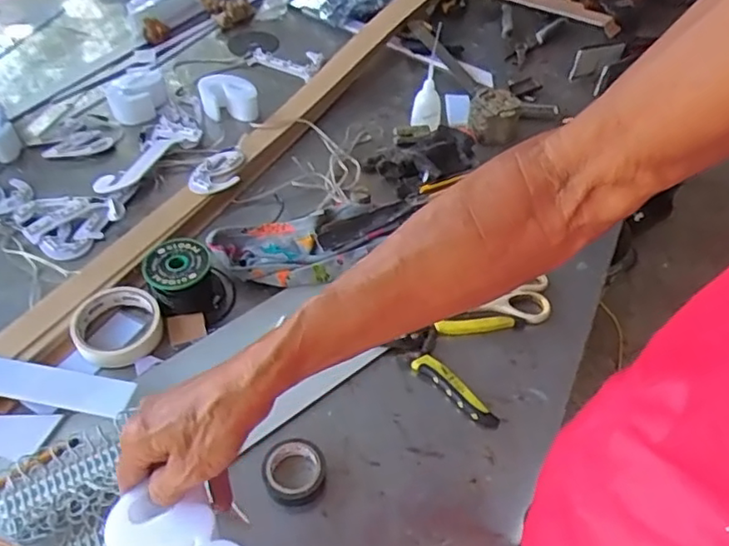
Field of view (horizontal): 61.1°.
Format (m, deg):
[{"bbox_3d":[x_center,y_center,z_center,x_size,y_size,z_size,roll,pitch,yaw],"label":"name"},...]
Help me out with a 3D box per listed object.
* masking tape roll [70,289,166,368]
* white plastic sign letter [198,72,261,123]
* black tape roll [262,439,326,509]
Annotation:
[{"bbox_3d":[-0.261,0.058,0.656,0.087,0.027,0.087,1,48,-1],"label":"masking tape roll"},{"bbox_3d":[-0.207,-0.266,0.940,0.081,0.043,0.072,-14,50,-14],"label":"white plastic sign letter"},{"bbox_3d":[-0.063,0.179,0.556,0.054,0.019,0.055,1,48,-1],"label":"black tape roll"}]

